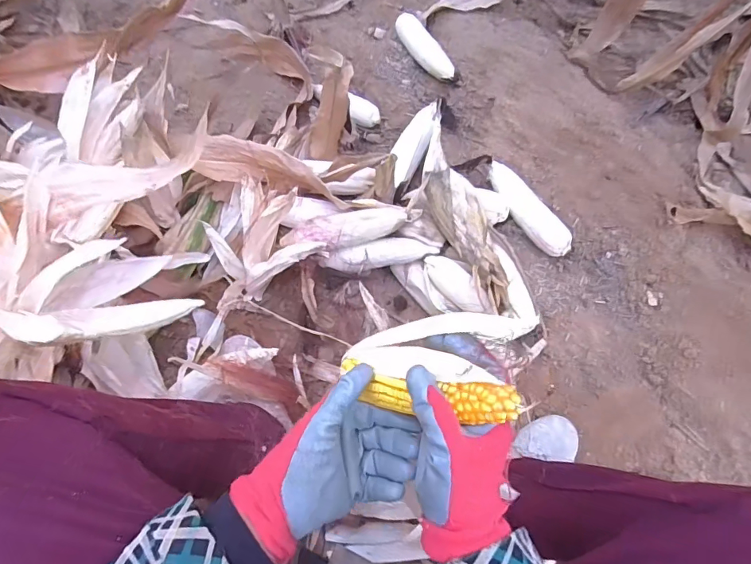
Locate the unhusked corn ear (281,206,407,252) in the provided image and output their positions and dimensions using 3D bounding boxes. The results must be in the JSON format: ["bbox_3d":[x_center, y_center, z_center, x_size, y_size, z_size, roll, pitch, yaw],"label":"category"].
[{"bbox_3d":[-0.056,-0.090,0.761,0.214,0.052,0.062,-11,67,-5],"label":"unhusked corn ear"}]

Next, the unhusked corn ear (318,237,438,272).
[{"bbox_3d":[0.005,-0.046,0.779,0.202,0.040,0.041,-9,67,-4],"label":"unhusked corn ear"}]

